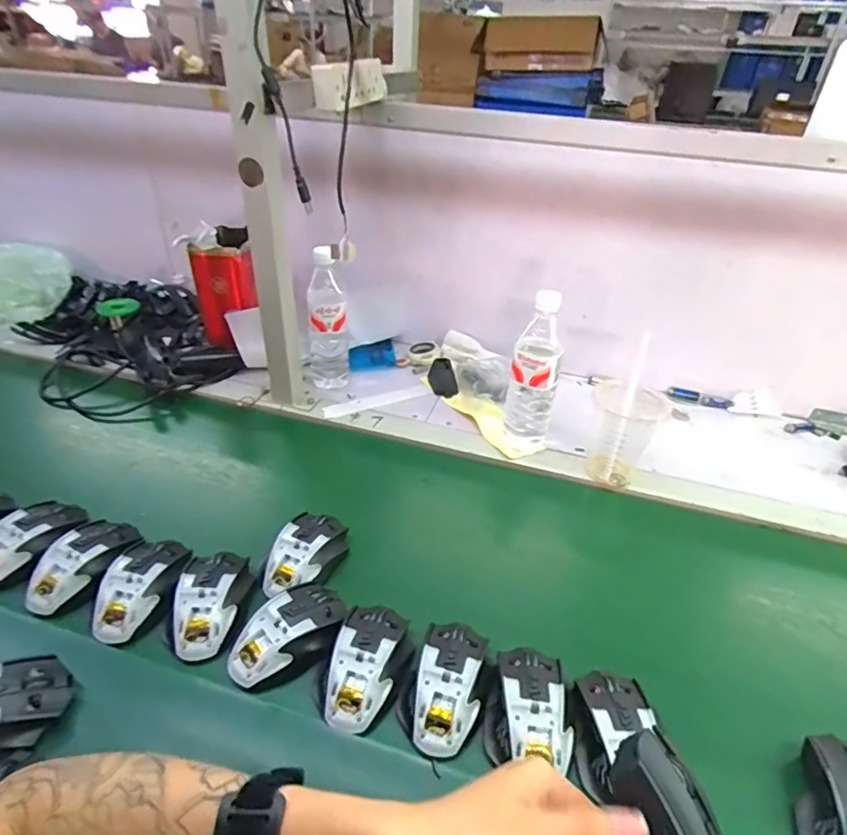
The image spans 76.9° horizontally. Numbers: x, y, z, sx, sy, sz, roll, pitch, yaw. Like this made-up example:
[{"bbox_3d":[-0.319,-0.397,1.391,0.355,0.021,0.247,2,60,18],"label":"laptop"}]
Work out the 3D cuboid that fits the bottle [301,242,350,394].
[{"bbox_3d":[-0.162,-0.160,0.866,0.076,0.217,0.079,-3,37,-8],"label":"bottle"}]

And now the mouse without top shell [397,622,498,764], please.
[{"bbox_3d":[0.021,0.241,0.484,0.073,0.034,0.108,16,39,17],"label":"mouse without top shell"}]

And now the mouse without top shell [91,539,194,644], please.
[{"bbox_3d":[-0.295,0.172,0.555,0.066,0.030,0.114,12,38,11],"label":"mouse without top shell"}]

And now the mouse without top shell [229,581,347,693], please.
[{"bbox_3d":[-0.130,0.210,0.517,0.114,0.039,0.071,-27,46,-34],"label":"mouse without top shell"}]

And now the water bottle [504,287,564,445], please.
[{"bbox_3d":[0.153,-0.061,0.731,0.063,0.211,0.056,17,39,18],"label":"water bottle"}]

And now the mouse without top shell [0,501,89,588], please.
[{"bbox_3d":[-0.441,0.137,0.597,0.082,0.032,0.114,10,37,10],"label":"mouse without top shell"}]

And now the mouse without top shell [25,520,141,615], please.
[{"bbox_3d":[-0.364,0.156,0.576,0.077,0.030,0.114,9,37,9],"label":"mouse without top shell"}]

